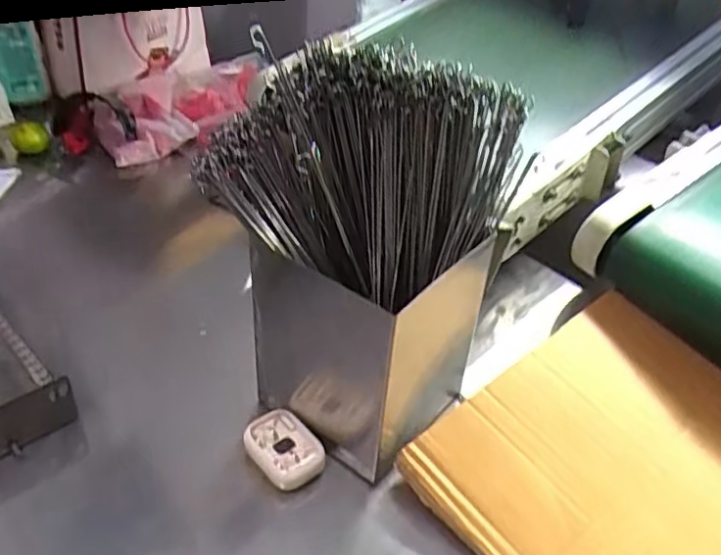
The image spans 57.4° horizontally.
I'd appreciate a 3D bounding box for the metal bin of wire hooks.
[{"bbox_3d":[-0.003,-0.017,0.585,0.192,0.309,0.173,26,44,24],"label":"metal bin of wire hooks"}]

